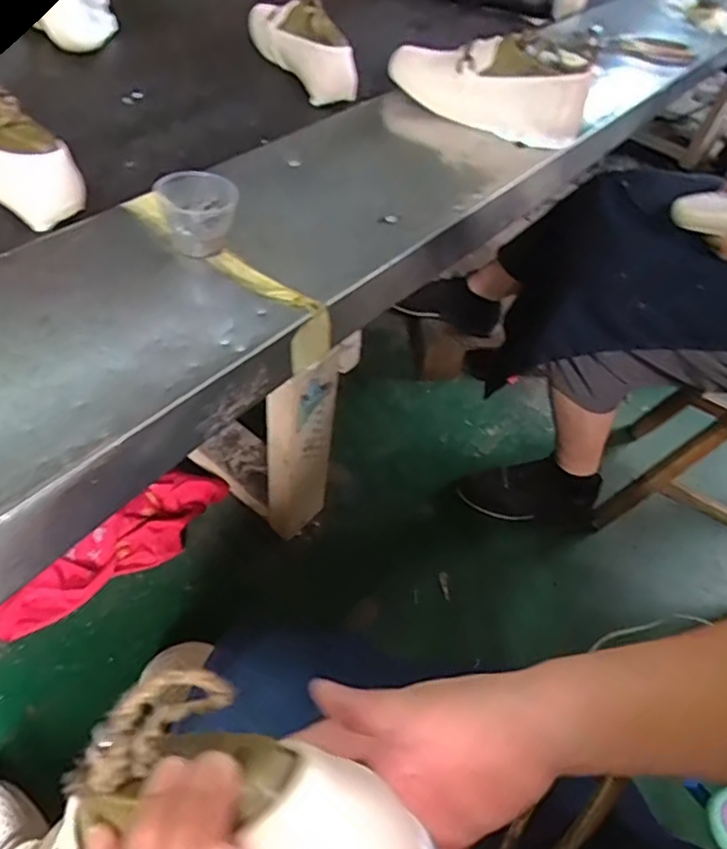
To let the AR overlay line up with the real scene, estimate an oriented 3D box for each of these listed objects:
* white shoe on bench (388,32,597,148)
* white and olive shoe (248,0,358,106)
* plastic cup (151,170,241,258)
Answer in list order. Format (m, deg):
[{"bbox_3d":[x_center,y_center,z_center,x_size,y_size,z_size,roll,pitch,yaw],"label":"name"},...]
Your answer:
[{"bbox_3d":[0.141,-0.404,0.729,0.232,0.091,0.062,32,53,21],"label":"white shoe on bench"},{"bbox_3d":[-0.088,-0.519,0.835,0.068,0.094,0.227,-19,56,-22],"label":"white and olive shoe"},{"bbox_3d":[-0.139,-0.182,0.534,0.058,0.053,0.061,4,51,-5],"label":"plastic cup"}]

